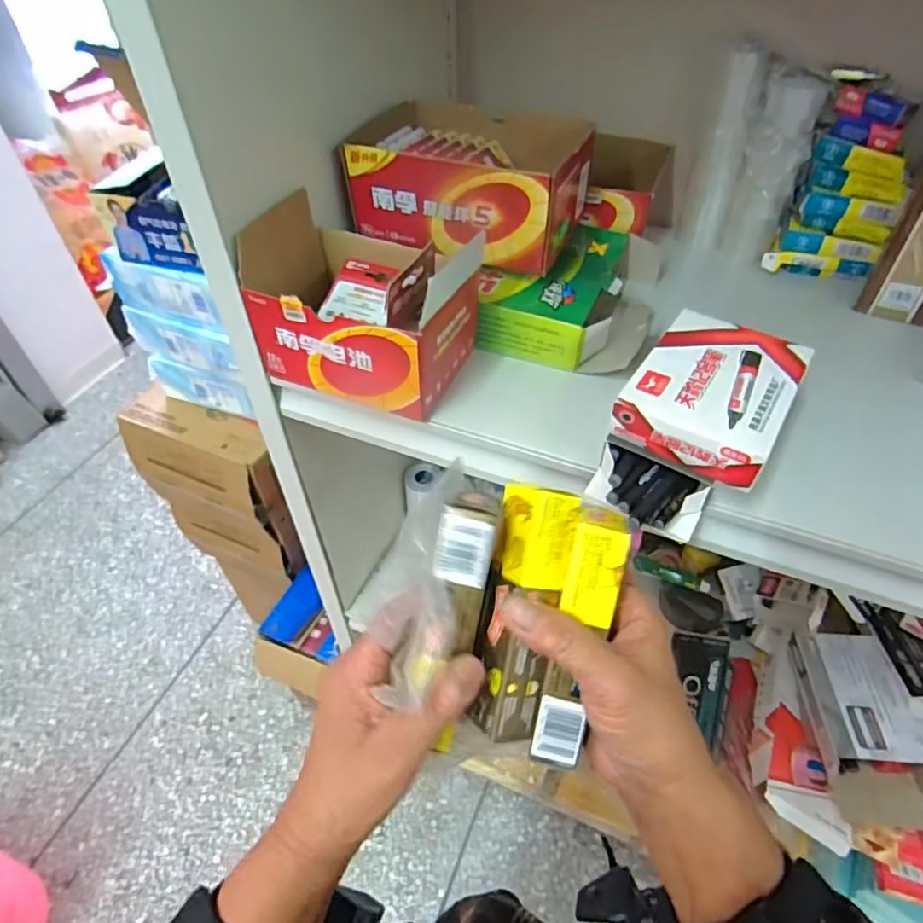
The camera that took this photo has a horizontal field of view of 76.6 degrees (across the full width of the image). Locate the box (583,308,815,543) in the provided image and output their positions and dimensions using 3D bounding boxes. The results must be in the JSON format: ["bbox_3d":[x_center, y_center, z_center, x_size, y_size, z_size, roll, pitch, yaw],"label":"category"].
[{"bbox_3d":[0.179,-0.028,0.443,0.103,0.072,0.176,26,53,22],"label":"box"}]

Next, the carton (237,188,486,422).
[{"bbox_3d":[-0.082,-0.138,0.512,0.174,0.114,0.132,20,51,18],"label":"carton"}]

